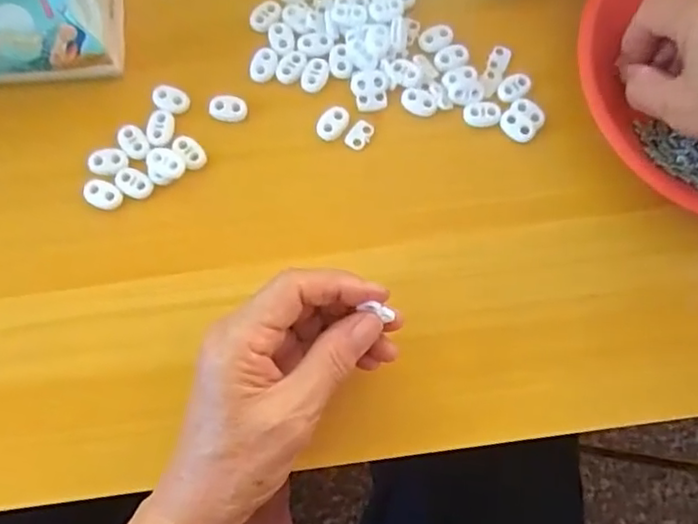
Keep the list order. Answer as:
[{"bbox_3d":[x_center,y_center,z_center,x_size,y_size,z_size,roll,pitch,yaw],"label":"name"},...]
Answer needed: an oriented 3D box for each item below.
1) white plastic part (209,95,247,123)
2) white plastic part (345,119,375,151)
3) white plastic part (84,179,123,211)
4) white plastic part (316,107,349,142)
[{"bbox_3d":[-0.072,-0.092,0.382,0.021,0.006,0.015,0,74,0],"label":"white plastic part"},{"bbox_3d":[0.007,-0.076,0.384,0.012,0.004,0.019,35,77,9],"label":"white plastic part"},{"bbox_3d":[-0.141,-0.039,0.366,0.021,0.006,0.016,27,76,7],"label":"white plastic part"},{"bbox_3d":[-0.010,-0.083,0.382,0.015,0.004,0.022,33,77,8],"label":"white plastic part"}]

